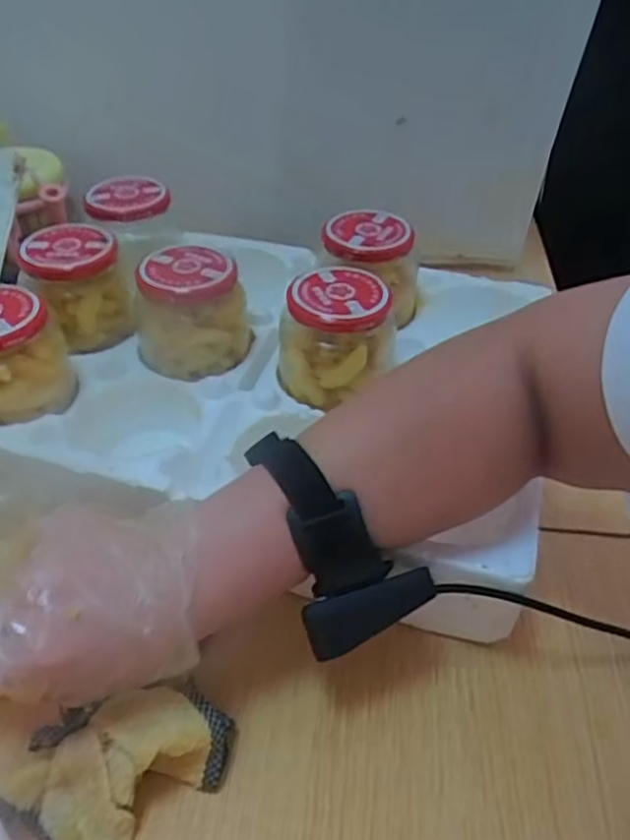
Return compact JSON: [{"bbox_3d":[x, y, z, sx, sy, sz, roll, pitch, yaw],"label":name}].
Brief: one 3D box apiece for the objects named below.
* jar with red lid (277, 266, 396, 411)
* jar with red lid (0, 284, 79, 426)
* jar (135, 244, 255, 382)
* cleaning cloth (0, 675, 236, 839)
[{"bbox_3d":[0.016,-0.060,0.478,0.081,0.072,0.075,4,43,-4],"label":"jar with red lid"},{"bbox_3d":[-0.212,-0.044,0.453,0.080,0.067,0.075,4,43,-4],"label":"jar with red lid"},{"bbox_3d":[-0.089,-0.082,0.497,0.074,0.069,0.074,4,43,-4],"label":"jar"},{"bbox_3d":[-0.098,0.173,0.339,0.104,0.038,0.074,-30,54,-33],"label":"cleaning cloth"}]

